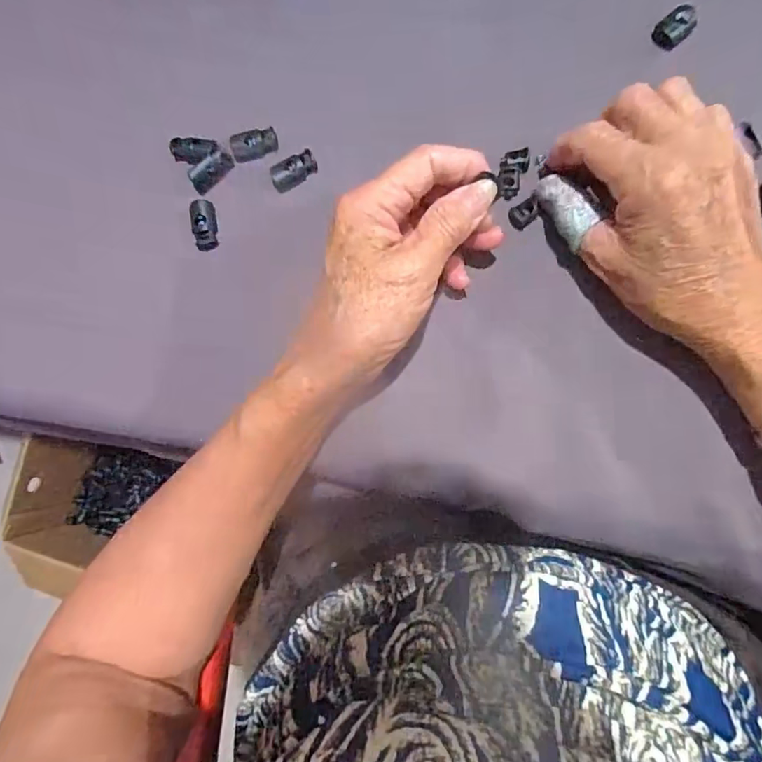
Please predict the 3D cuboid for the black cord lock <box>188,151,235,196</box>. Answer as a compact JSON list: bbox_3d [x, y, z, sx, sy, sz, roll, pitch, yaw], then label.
[{"bbox_3d":[-0.105,-0.128,0.321,0.013,0.012,0.029,41,91,8],"label":"black cord lock"}]

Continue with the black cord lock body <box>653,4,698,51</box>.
[{"bbox_3d":[0.166,-0.200,0.296,0.027,0.007,0.016,-43,82,2],"label":"black cord lock body"}]

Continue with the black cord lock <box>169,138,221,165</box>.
[{"bbox_3d":[-0.114,-0.142,0.325,0.028,0.010,0.013,3,85,7],"label":"black cord lock"}]

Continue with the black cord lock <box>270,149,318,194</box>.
[{"bbox_3d":[-0.053,-0.127,0.319,0.029,0.013,0.012,-32,82,3],"label":"black cord lock"}]

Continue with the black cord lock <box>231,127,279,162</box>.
[{"bbox_3d":[-0.077,-0.144,0.320,0.028,0.011,0.017,-7,84,6],"label":"black cord lock"}]

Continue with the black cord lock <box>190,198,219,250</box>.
[{"bbox_3d":[-0.108,-0.096,0.323,0.014,0.009,0.030,-6,84,6],"label":"black cord lock"}]

